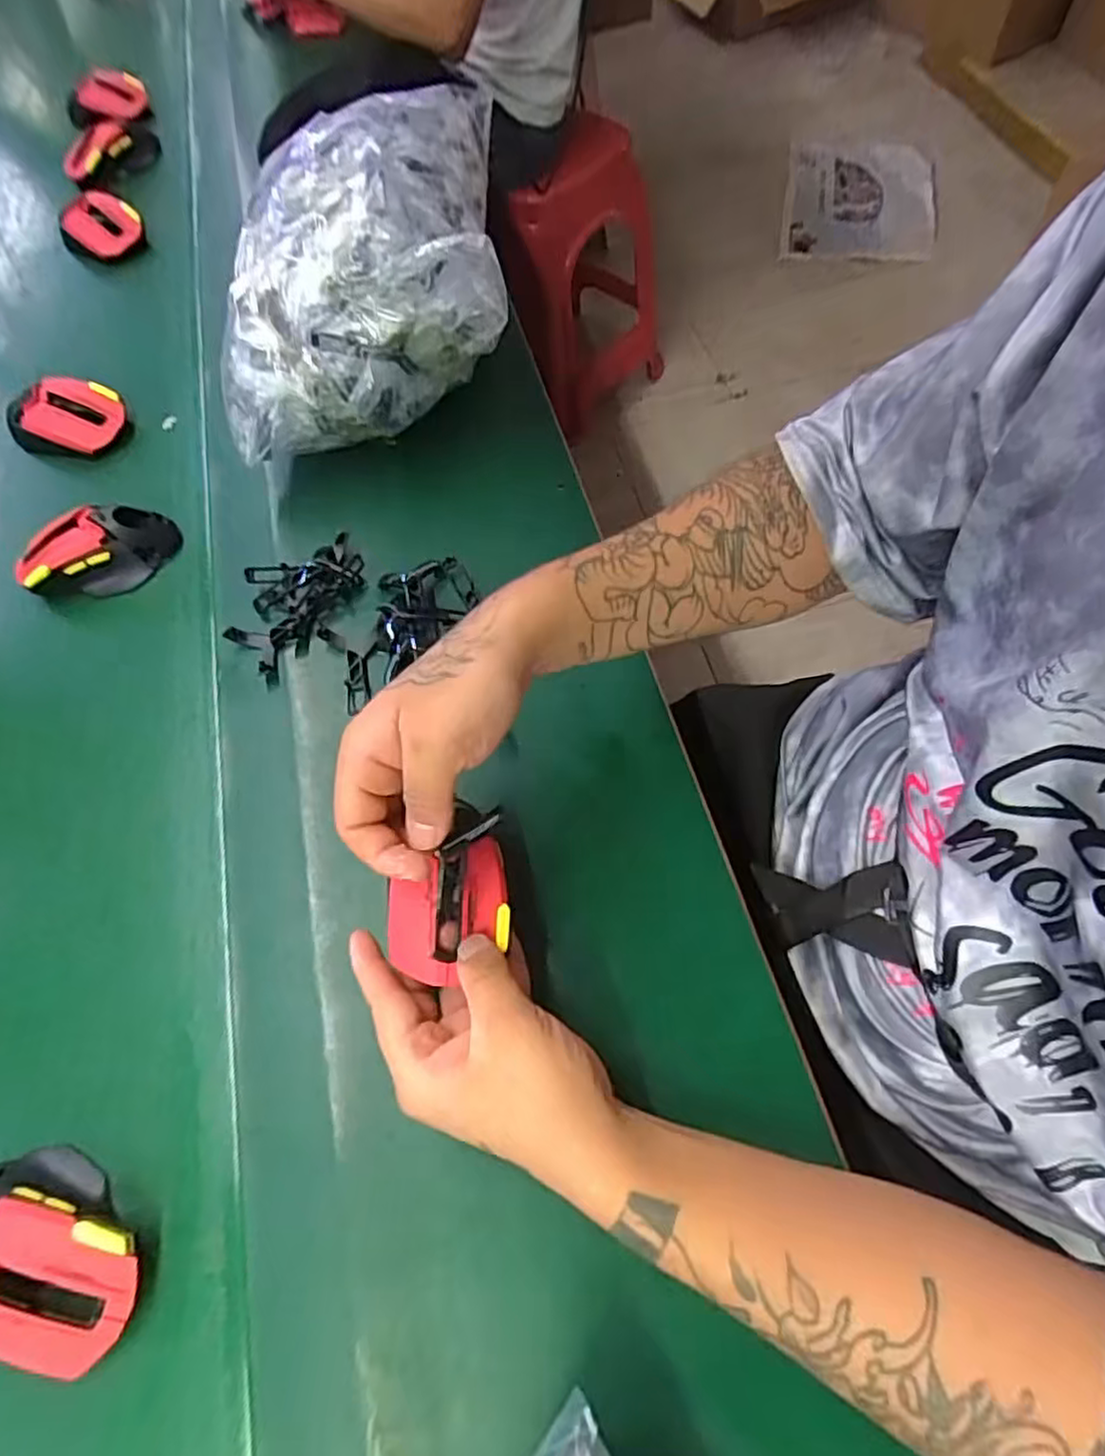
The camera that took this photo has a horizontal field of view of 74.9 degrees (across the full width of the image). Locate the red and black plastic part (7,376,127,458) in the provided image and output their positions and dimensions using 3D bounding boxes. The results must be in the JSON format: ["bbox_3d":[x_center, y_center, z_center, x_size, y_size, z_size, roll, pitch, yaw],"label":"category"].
[{"bbox_3d":[-0.422,-0.273,0.637,0.093,0.047,0.071,10,64,10],"label":"red and black plastic part"}]

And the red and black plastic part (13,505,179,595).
[{"bbox_3d":[-0.353,-0.139,0.562,0.109,0.043,0.049,-18,62,-5],"label":"red and black plastic part"}]

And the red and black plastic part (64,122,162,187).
[{"bbox_3d":[-0.519,-0.677,0.846,0.107,0.064,0.035,-29,63,-10],"label":"red and black plastic part"}]

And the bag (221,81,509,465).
[{"bbox_3d":[-0.150,-0.375,0.577,0.218,0.141,0.292,-8,62,1],"label":"bag"}]

